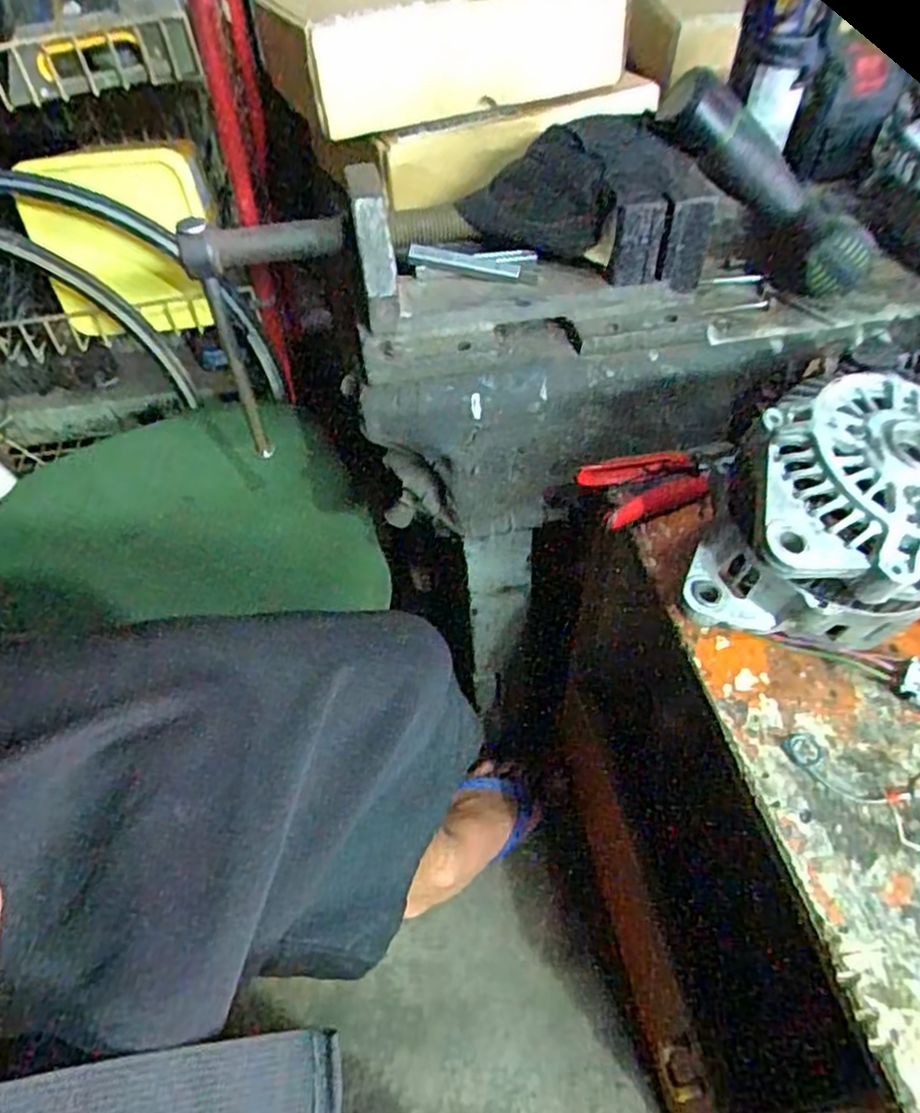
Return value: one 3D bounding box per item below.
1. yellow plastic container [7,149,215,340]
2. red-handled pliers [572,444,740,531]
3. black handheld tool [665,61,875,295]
[{"bbox_3d":[-0.377,-0.347,0.815,0.199,0.202,0.053,-7,51,-3],"label":"yellow plastic container"},{"bbox_3d":[0.148,-0.059,0.534,0.122,0.019,0.052,-20,53,-13],"label":"red-handled pliers"},{"bbox_3d":[0.224,-0.269,0.522,0.190,0.048,0.067,37,53,-15],"label":"black handheld tool"}]

